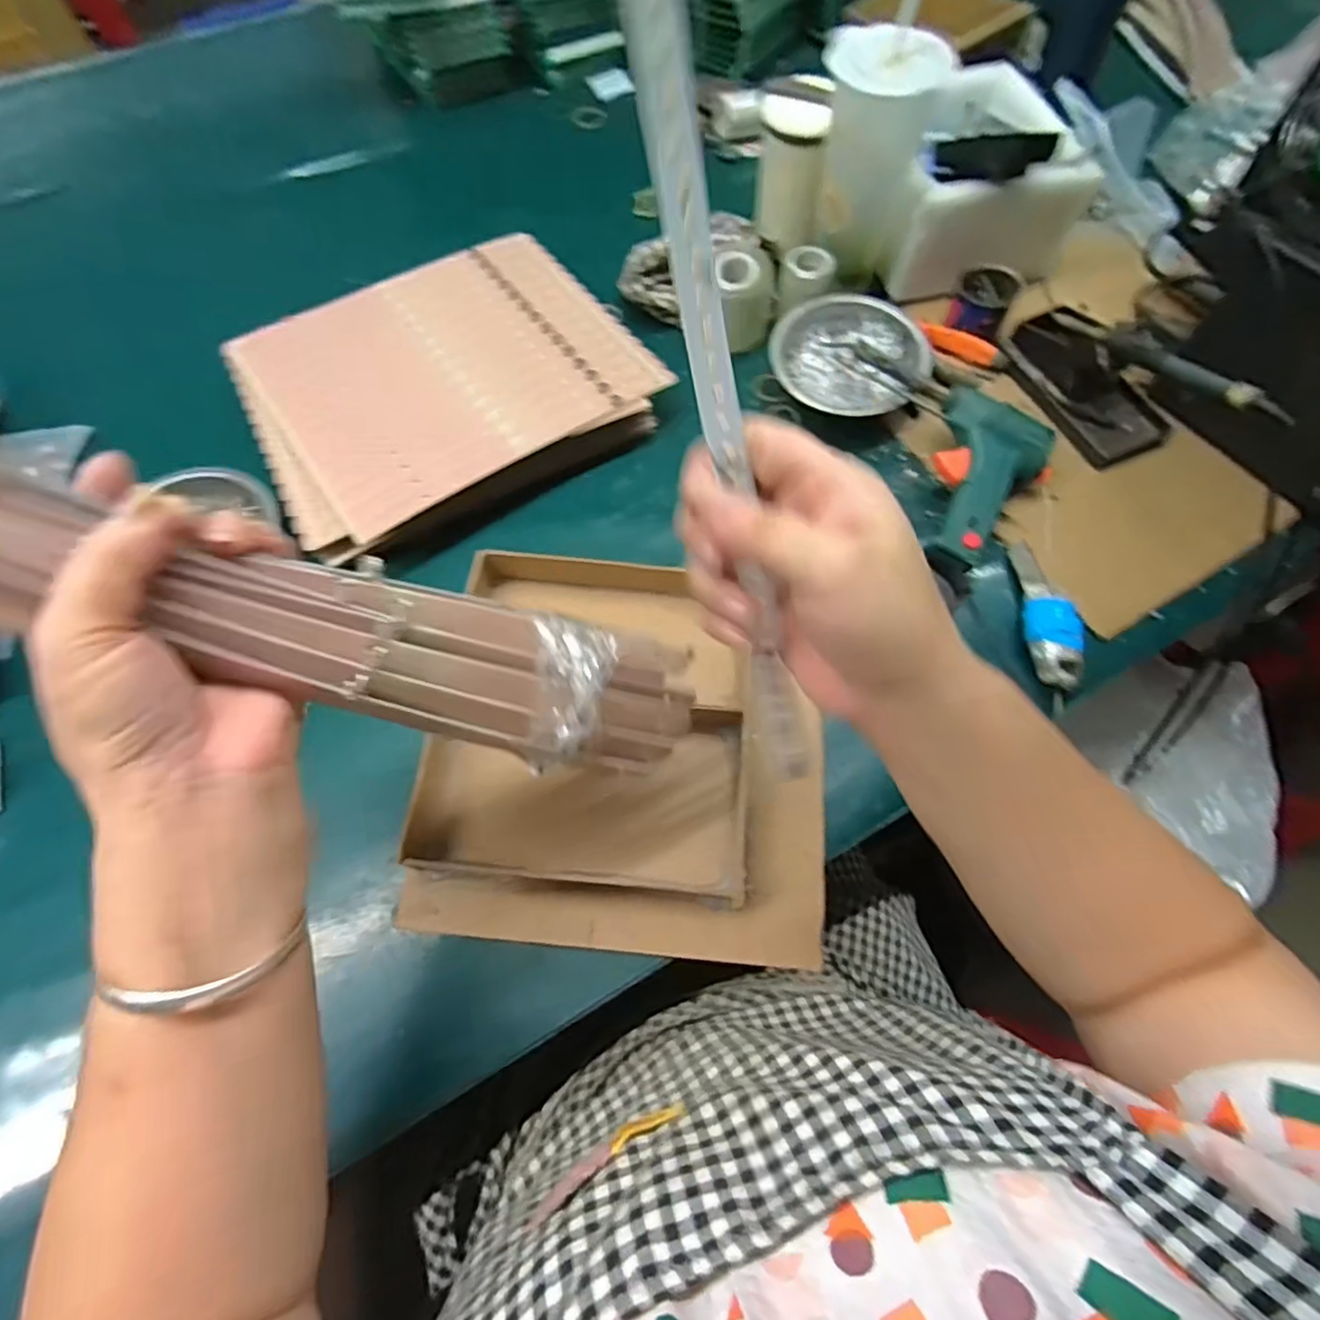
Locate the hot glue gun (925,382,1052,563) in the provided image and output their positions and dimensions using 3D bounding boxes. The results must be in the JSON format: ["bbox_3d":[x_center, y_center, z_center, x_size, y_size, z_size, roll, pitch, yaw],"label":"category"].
[{"bbox_3d":[0.234,-0.137,0.485,0.091,0.040,0.131,34,70,13],"label":"hot glue gun"}]

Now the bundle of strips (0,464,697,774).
[{"bbox_3d":[-0.111,-0.005,0.266,0.287,0.031,0.062,16,66,-29],"label":"bundle of strips"}]

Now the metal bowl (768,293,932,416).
[{"bbox_3d":[0.161,-0.258,0.547,0.129,0.038,0.110,18,67,7],"label":"metal bowl"}]

